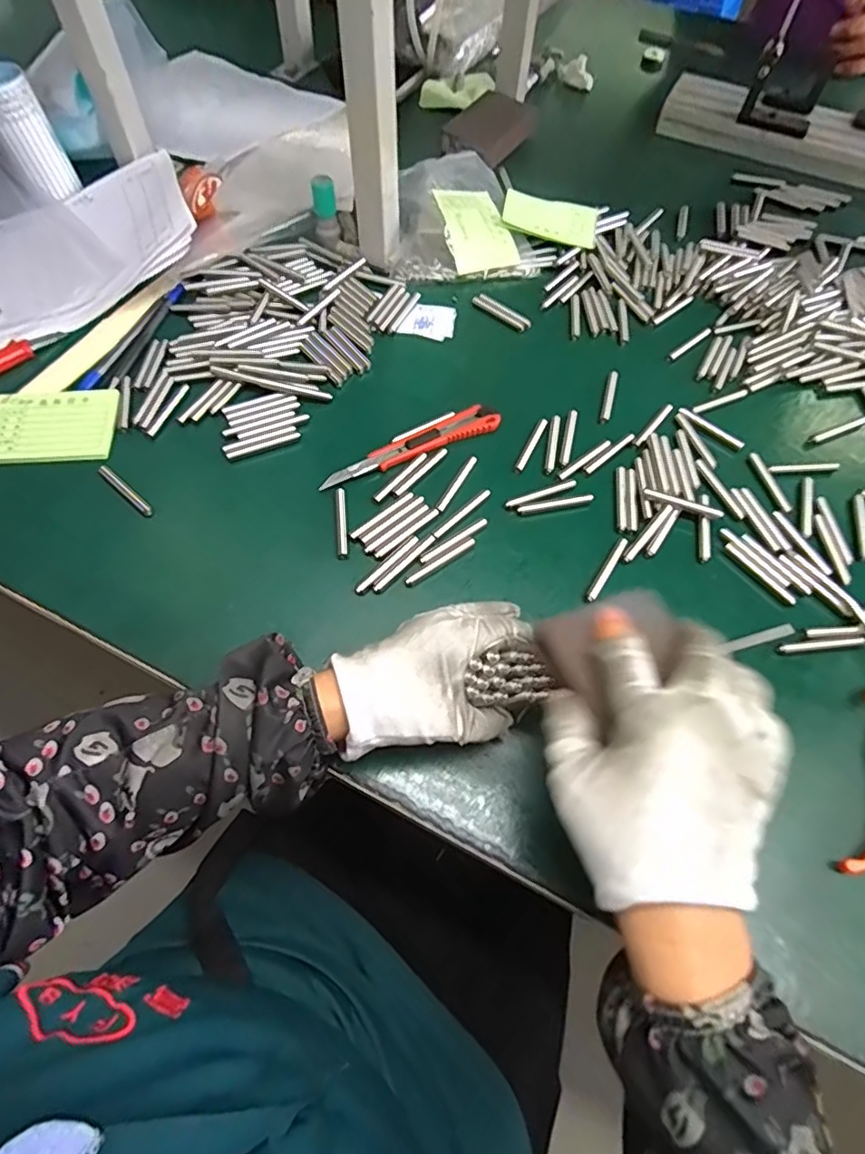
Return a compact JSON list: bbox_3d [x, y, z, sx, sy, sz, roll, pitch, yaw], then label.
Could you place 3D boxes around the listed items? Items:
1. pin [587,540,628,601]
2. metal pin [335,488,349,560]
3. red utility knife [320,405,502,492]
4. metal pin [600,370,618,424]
[{"bbox_3d":[0.123,-0.006,0.400,0.008,0.004,0.058,31,65,13],"label":"pin"},{"bbox_3d":[-0.066,-0.040,0.411,0.008,0.005,0.058,-5,62,-5],"label":"metal pin"},{"bbox_3d":[-0.015,-0.102,0.444,0.149,0.006,0.026,-26,66,-16],"label":"red utility knife"},{"bbox_3d":[0.150,-0.154,0.481,0.008,0.004,0.062,16,62,6],"label":"metal pin"}]

